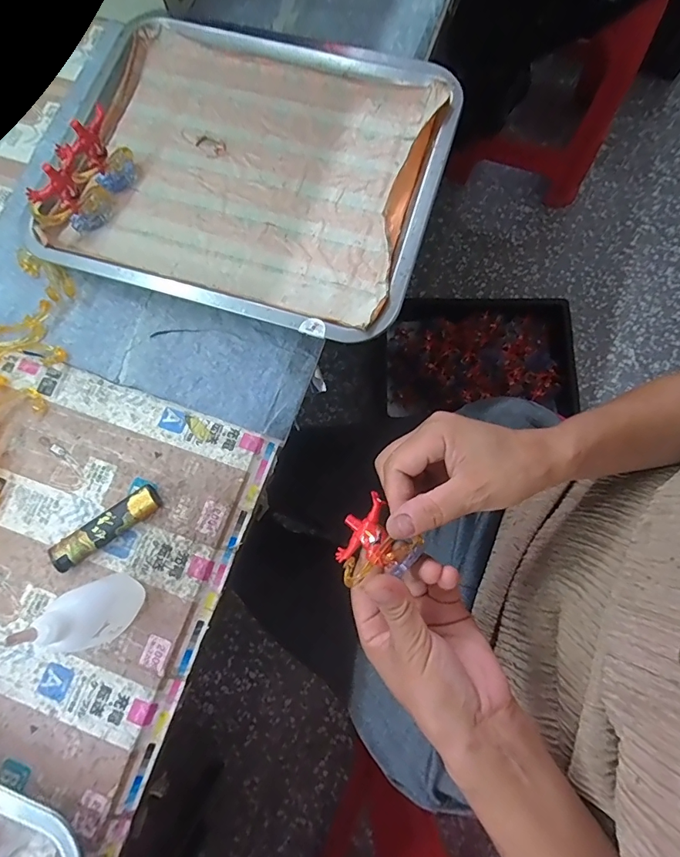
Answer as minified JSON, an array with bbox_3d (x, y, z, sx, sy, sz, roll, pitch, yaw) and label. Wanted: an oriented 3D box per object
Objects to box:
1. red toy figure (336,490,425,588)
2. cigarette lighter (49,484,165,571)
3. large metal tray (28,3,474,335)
[{"bbox_3d":[0.020,0.076,0.278,0.052,0.024,0.047,-42,80,-8],"label":"red toy figure"},{"bbox_3d":[-0.162,0.069,0.302,0.078,0.014,0.020,-35,79,-7],"label":"cigarette lighter"},{"bbox_3d":[-0.076,-0.216,0.357,0.309,0.032,0.257,17,78,5],"label":"large metal tray"}]

